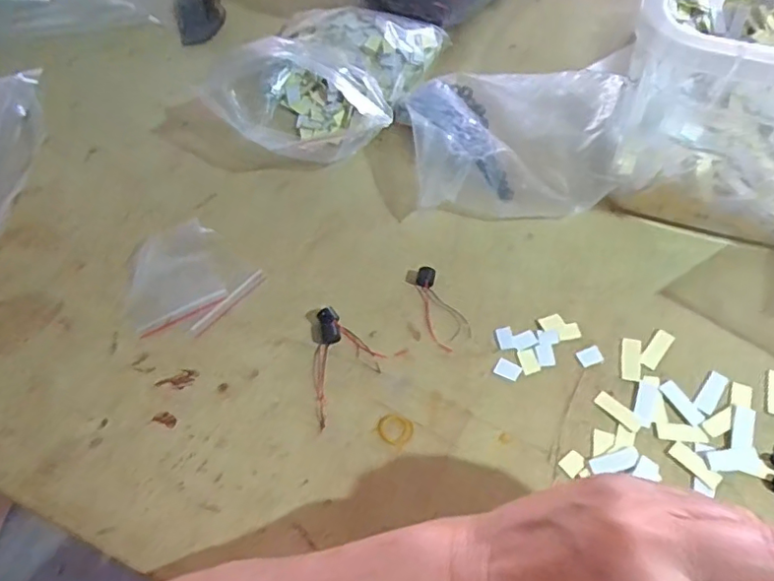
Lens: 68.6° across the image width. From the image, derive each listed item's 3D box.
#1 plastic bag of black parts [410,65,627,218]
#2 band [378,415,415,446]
[{"bbox_3d":[0.089,-0.114,0.414,0.144,0.056,0.123,3,59,5],"label":"plastic bag of black parts"},{"bbox_3d":[0.005,0.080,0.329,0.020,0.004,0.017,20,62,14],"label":"band"}]

